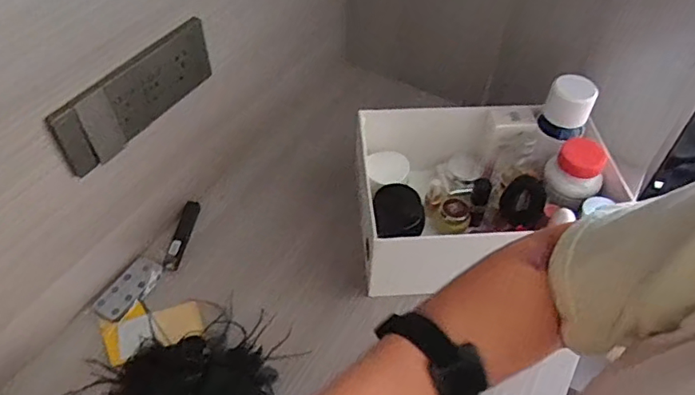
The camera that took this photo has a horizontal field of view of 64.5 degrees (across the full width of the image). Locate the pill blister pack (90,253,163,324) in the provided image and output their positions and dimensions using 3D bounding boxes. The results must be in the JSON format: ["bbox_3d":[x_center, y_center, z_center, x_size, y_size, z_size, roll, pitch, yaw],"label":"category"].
[{"bbox_3d":[-0.254,0.105,0.645,0.050,0.006,0.085,15,50,21],"label":"pill blister pack"}]

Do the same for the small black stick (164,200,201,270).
[{"bbox_3d":[-0.208,0.045,0.697,0.020,0.012,0.100,6,49,3],"label":"small black stick"}]

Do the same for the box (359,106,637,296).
[{"bbox_3d":[0.164,-0.002,0.671,0.292,0.108,0.212,-1,49,-2],"label":"box"}]

